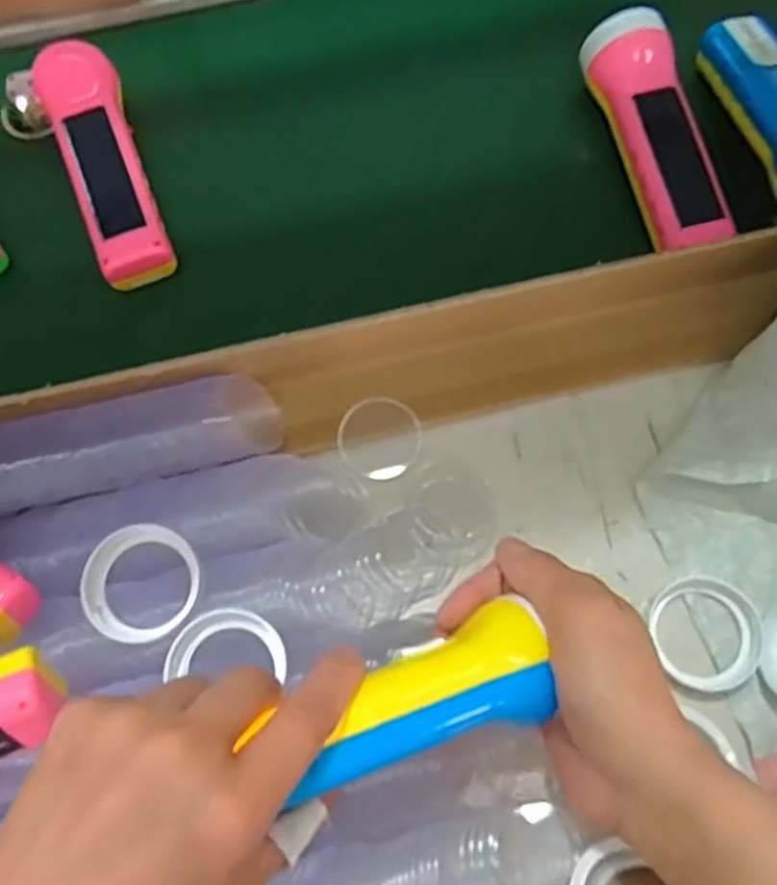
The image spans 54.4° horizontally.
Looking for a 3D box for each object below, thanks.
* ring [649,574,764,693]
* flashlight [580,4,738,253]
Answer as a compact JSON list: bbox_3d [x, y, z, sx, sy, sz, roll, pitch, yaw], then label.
[{"bbox_3d":[0.156,0.093,0.373,0.051,0.010,0.055,-1,71,2],"label":"ring"},{"bbox_3d":[0.159,-0.185,0.459,0.048,0.043,0.159,-10,71,-1],"label":"flashlight"}]

